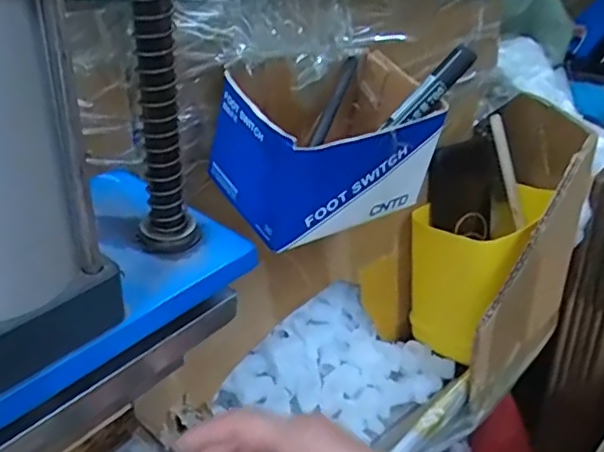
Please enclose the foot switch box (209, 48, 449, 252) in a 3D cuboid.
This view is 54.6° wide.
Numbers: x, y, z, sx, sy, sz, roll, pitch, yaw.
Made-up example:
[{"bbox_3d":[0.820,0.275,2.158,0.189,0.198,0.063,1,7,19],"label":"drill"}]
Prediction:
[{"bbox_3d":[0.016,-0.051,0.362,0.124,0.076,0.091,-24,44,-37],"label":"foot switch box"}]

